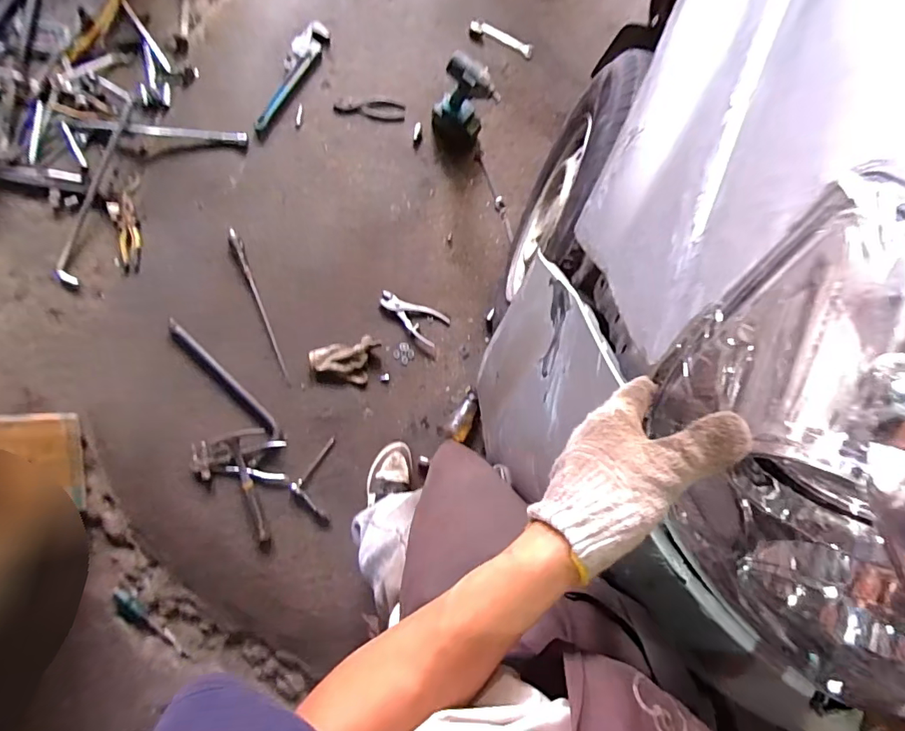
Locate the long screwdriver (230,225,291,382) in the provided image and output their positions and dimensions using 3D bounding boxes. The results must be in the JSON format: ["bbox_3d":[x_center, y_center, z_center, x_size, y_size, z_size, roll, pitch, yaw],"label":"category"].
[{"bbox_3d":[-0.515,-0.161,1.307,0.026,0.025,0.433,-21,90,-8],"label":"long screwdriver"}]

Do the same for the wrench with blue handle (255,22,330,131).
[{"bbox_3d":[-0.451,-0.797,1.337,0.073,0.048,0.343,31,83,-5],"label":"wrench with blue handle"}]

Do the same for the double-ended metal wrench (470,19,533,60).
[{"bbox_3d":[0.147,-0.976,1.451,0.199,0.018,0.056,19,85,-6],"label":"double-ended metal wrench"}]

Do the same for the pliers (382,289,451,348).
[{"bbox_3d":[-0.114,-0.144,1.371,0.197,0.013,0.095,34,83,-5],"label":"pliers"}]

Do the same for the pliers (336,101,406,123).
[{"bbox_3d":[-0.234,-0.734,1.382,0.196,0.014,0.063,2,87,-8],"label":"pliers"}]

